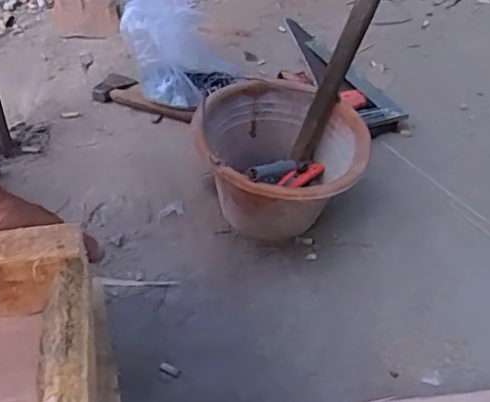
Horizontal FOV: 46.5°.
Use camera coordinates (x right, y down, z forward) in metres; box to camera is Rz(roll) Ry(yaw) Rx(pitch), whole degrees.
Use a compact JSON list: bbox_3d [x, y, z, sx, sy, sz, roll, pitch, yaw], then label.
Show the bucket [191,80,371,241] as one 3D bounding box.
[{"bbox_3d":[0.043,-0.043,0.870,0.232,0.184,0.255,3,45,-3],"label":"bucket"}]

